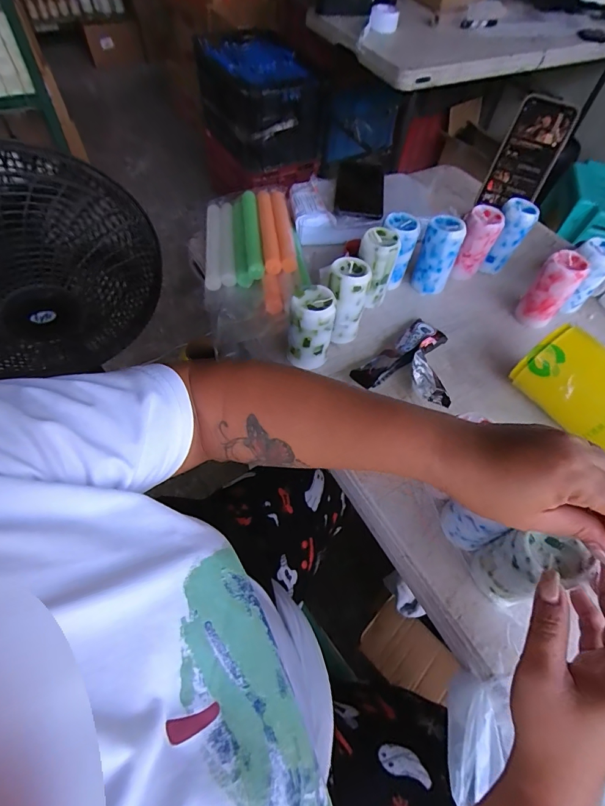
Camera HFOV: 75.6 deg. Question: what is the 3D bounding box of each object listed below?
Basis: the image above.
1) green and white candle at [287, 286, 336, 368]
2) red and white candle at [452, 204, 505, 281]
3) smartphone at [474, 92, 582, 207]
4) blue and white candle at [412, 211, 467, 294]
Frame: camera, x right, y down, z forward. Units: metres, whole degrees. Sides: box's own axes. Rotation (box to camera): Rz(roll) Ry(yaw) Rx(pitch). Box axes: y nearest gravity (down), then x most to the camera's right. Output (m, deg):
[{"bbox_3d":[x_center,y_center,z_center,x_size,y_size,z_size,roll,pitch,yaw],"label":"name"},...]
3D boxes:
[{"bbox_3d":[0.010,-0.086,0.453,0.051,0.085,0.051,10,57,3],"label":"green and white candle"},{"bbox_3d":[0.256,-0.236,0.580,0.045,0.093,0.057,23,58,11],"label":"red and white candle"},{"bbox_3d":[0.341,-0.377,0.592,0.081,0.149,0.016,23,24,8],"label":"smartphone"},{"bbox_3d":[0.193,-0.210,0.557,0.050,0.094,0.051,24,58,12],"label":"blue and white candle"}]

